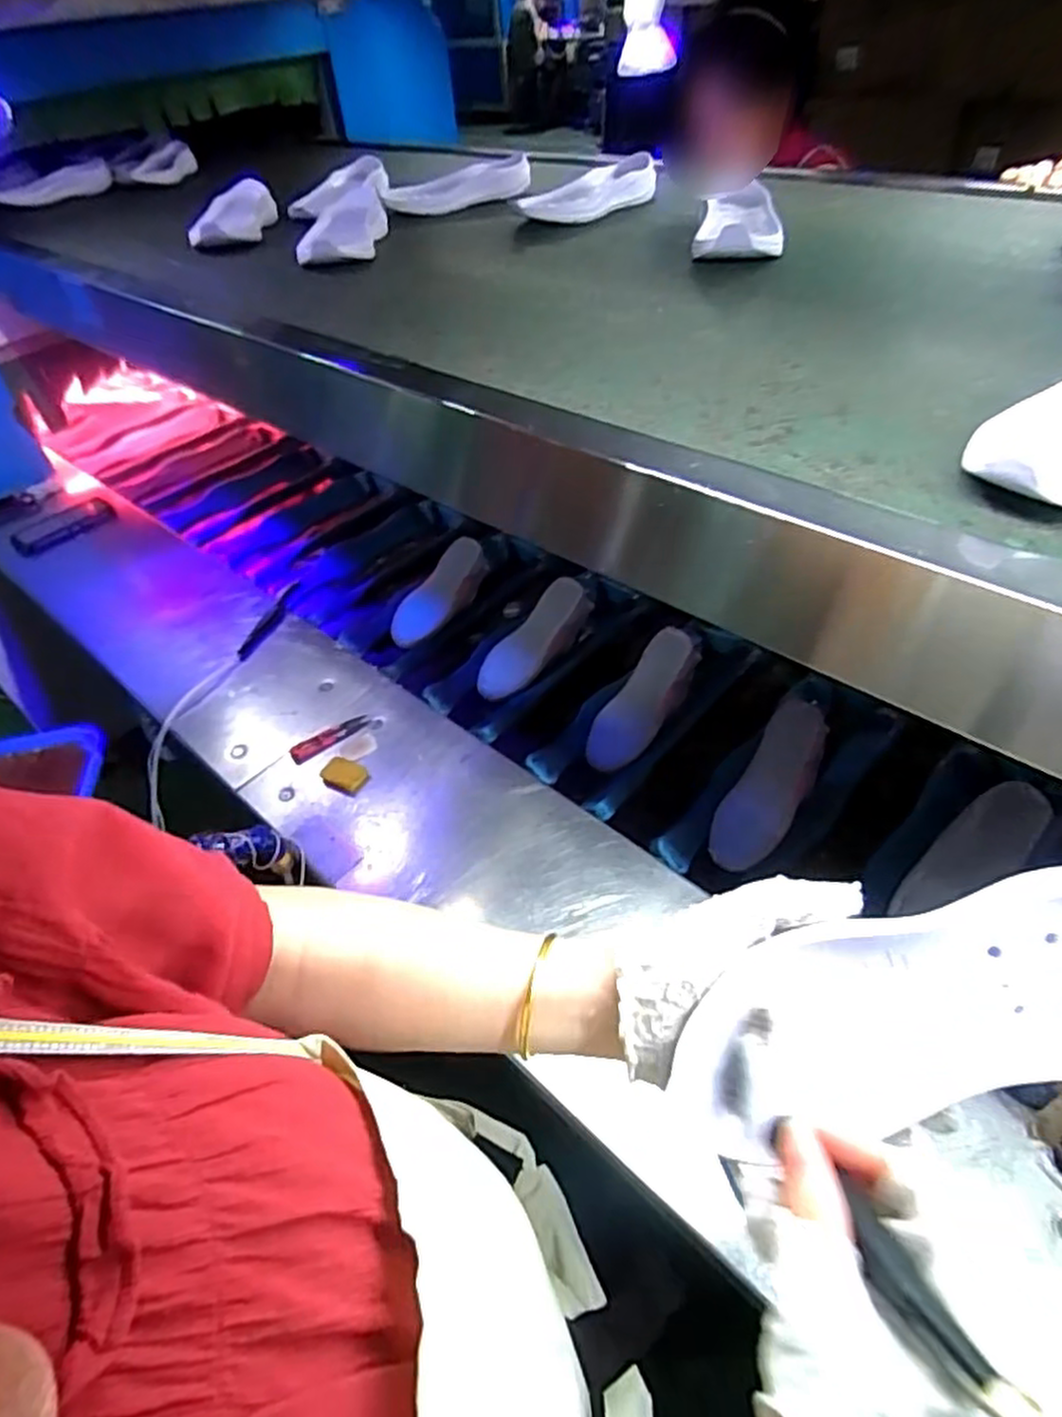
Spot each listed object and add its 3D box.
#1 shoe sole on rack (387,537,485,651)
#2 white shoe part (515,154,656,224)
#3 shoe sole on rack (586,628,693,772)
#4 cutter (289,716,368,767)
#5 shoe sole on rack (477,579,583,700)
[{"bbox_3d":[-0.143,-0.176,1.093,0.067,0.025,0.202,23,68,26],"label":"shoe sole on rack"},{"bbox_3d":[0.071,-0.679,0.945,0.184,0.049,0.073,-24,47,-12],"label":"white shoe part"},{"bbox_3d":[0.136,-0.011,0.896,0.067,0.012,0.199,28,81,30],"label":"shoe sole on rack"},{"bbox_3d":[-0.249,0.037,0.890,0.101,0.009,0.026,-31,49,-18],"label":"cutter"},{"bbox_3d":[0.002,-0.096,1.006,0.201,0.023,0.064,-50,54,-2],"label":"shoe sole on rack"}]

